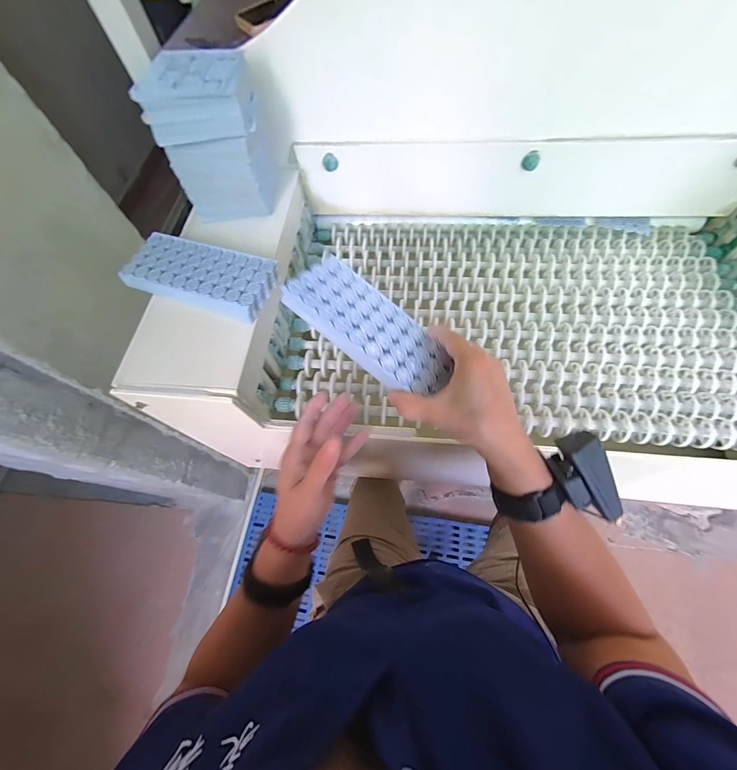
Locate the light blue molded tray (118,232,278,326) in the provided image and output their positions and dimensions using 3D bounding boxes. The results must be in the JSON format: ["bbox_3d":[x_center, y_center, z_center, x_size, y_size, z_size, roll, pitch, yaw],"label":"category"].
[{"bbox_3d":[-0.216,-0.139,0.420,0.187,0.019,0.093,17,67,11],"label":"light blue molded tray"}]

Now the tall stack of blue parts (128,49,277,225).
[{"bbox_3d":[-0.191,-0.306,0.422,0.115,0.152,0.094,-3,65,2],"label":"tall stack of blue parts"}]

